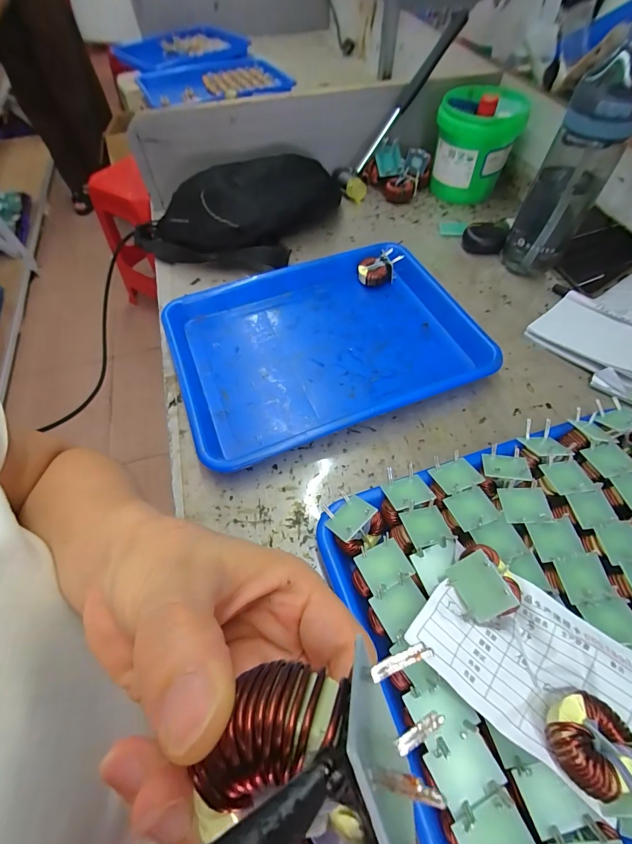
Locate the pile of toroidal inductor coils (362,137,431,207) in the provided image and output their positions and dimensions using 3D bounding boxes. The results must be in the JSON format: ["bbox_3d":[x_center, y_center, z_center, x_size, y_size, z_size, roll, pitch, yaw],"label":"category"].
[{"bbox_3d":[0.132,-0.416,0.594,0.095,0.060,0.082,33,65,20],"label":"pile of toroidal inductor coils"}]

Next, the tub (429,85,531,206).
[{"bbox_3d":[0.245,-0.433,0.562,0.118,0.126,0.111,12,60,10],"label":"tub"}]

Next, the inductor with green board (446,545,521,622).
[{"bbox_3d":[0.111,0.105,0.237,0.030,0.036,0.041,-43,58,23],"label":"inductor with green board"}]

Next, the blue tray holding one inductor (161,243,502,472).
[{"bbox_3d":[0.003,-0.095,0.424,0.328,0.034,0.253,-20,60,-10],"label":"blue tray holding one inductor"}]

